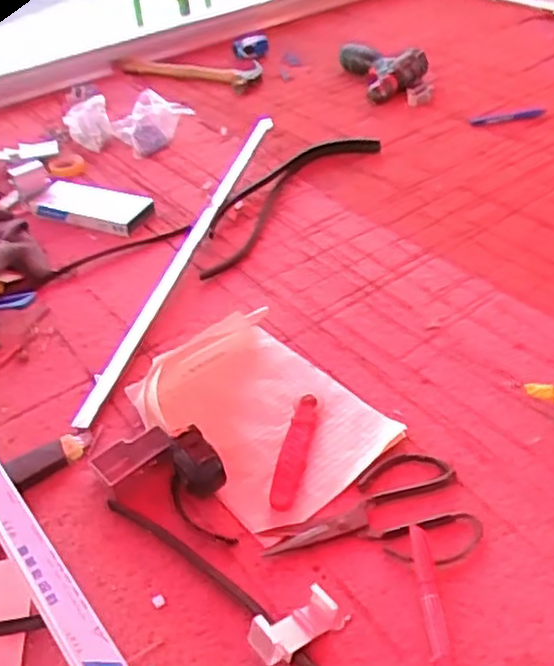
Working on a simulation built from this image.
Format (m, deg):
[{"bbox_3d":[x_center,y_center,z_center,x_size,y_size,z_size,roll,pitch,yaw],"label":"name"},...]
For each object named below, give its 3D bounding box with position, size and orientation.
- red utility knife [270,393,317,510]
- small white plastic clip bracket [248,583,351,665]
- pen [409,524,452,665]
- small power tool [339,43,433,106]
[{"bbox_3d":[0.019,0.117,0.701,0.024,0.023,0.143,5,41,12],"label":"red utility knife"},{"bbox_3d":[0.016,0.231,0.553,0.081,0.033,0.034,-8,34,-39],"label":"small white plastic clip bracket"},{"bbox_3d":[0.126,0.218,0.571,0.016,0.015,0.143,-3,40,2],"label":"pen"},{"bbox_3d":[0.227,-0.552,1.450,0.146,0.065,0.320,-11,40,-8],"label":"small power tool"}]

